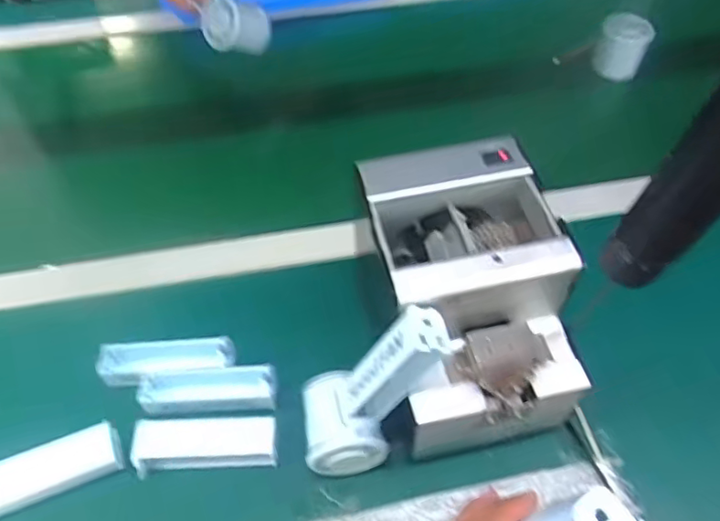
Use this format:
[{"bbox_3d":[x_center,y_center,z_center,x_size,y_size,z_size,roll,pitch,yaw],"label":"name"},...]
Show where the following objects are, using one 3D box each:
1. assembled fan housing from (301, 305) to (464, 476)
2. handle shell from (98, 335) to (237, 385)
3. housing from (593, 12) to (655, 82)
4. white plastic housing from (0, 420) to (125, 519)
[{"bbox_3d":[0.013,0.087,0.399,0.059,0.145,0.064,6,44,-39],"label":"assembled fan housing"},{"bbox_3d":[-0.157,0.082,0.473,0.104,0.022,0.032,-3,53,-3],"label":"handle shell"},{"bbox_3d":[0.320,-0.262,0.709,0.056,0.068,0.044,21,55,15],"label":"housing"},{"bbox_3d":[-0.228,0.152,0.421,0.102,0.026,0.033,-21,56,-16],"label":"white plastic housing"}]

